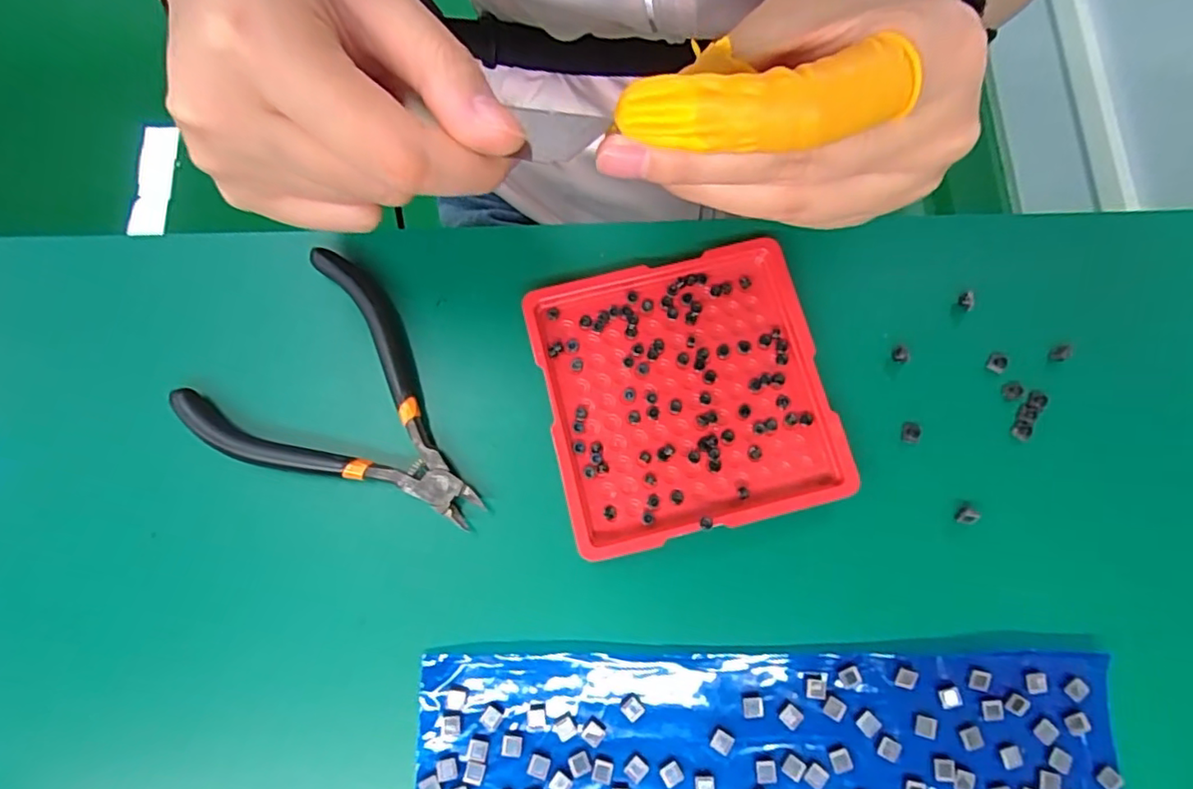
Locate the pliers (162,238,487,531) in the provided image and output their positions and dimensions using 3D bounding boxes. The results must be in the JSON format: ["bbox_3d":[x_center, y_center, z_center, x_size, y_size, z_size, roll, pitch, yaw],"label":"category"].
[{"bbox_3d":[-0.088,0.009,0.217,0.108,0.015,0.079,41,80,11],"label":"pliers"}]

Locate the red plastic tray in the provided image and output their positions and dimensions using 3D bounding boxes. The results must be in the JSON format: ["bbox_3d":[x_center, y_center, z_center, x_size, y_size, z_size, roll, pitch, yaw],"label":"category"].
[{"bbox_3d":[0.032,-0.001,0.220,0.098,0.013,0.099,-13,76,-2],"label":"red plastic tray"}]

